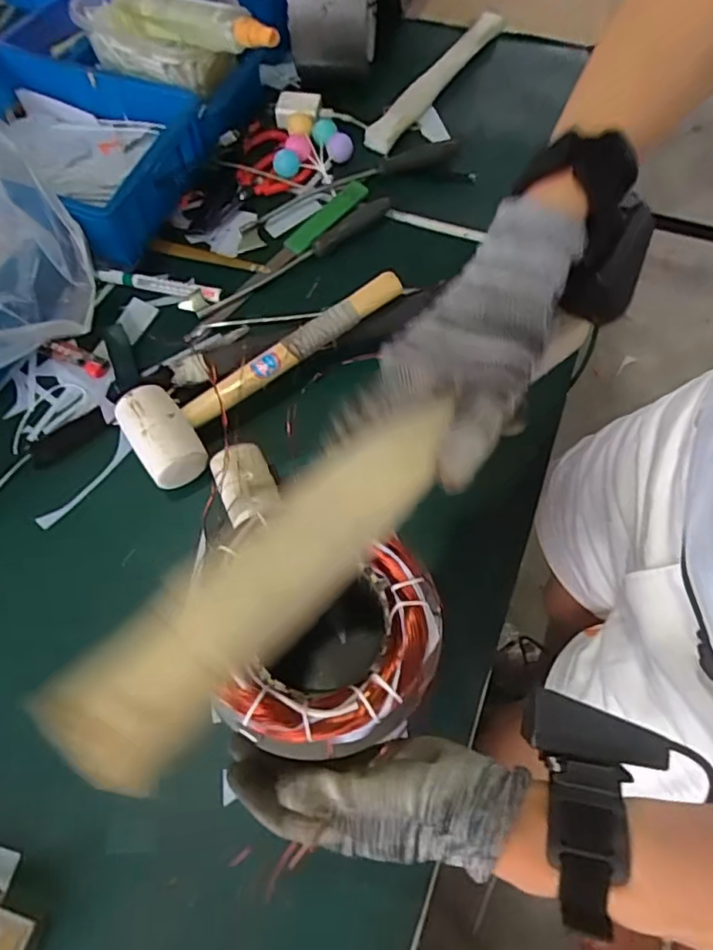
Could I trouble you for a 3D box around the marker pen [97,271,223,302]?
[{"bbox_3d":[-0.210,-0.207,0.627,0.134,0.012,0.018,11,67,7],"label":"marker pen"}]

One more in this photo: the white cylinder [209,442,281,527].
[{"bbox_3d":[-0.098,0.009,0.520,0.047,0.049,0.065,-24,67,-9],"label":"white cylinder"}]

